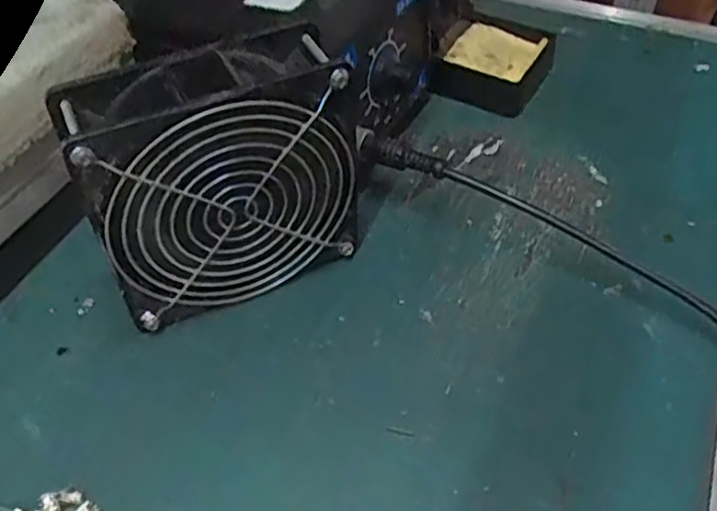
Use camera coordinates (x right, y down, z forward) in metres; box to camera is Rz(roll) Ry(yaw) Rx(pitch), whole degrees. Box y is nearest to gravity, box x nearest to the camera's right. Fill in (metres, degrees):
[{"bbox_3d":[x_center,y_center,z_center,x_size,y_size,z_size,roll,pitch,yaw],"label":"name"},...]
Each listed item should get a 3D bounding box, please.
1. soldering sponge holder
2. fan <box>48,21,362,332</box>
[{"bbox_3d":[0.093,-0.131,0.459,0.066,0.027,0.073,20,52,17],"label":"soldering sponge holder"},{"bbox_3d":[-0.061,-0.033,0.313,0.116,0.124,0.043,-20,52,-17],"label":"fan"}]

